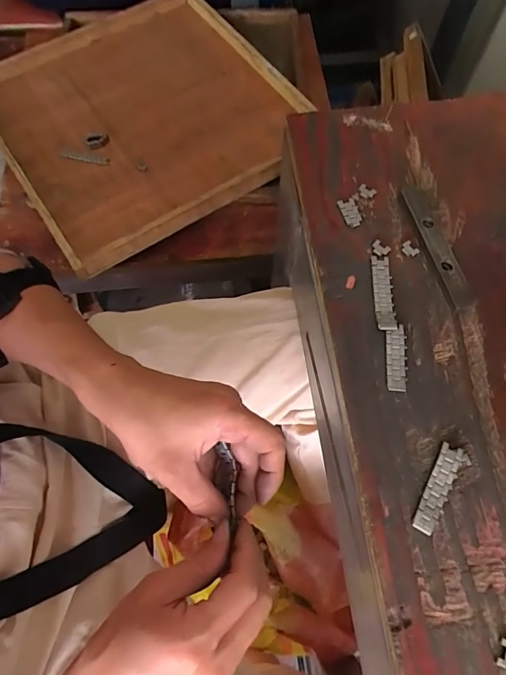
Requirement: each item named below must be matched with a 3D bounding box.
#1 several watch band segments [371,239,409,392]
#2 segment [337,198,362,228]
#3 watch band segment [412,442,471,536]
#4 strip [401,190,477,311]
[{"bbox_3d":[0.092,-0.018,0.292,0.017,0.005,0.108,-2,68,0],"label":"several watch band segments"},{"bbox_3d":[0.074,-0.094,0.324,0.013,0.004,0.023,-15,69,-6],"label":"segment"},{"bbox_3d":[0.109,0.088,0.250,0.016,0.005,0.051,29,71,11],"label":"watch band segment"},{"bbox_3d":[0.134,-0.066,0.310,0.018,0.007,0.100,-13,69,-6],"label":"strip"}]

